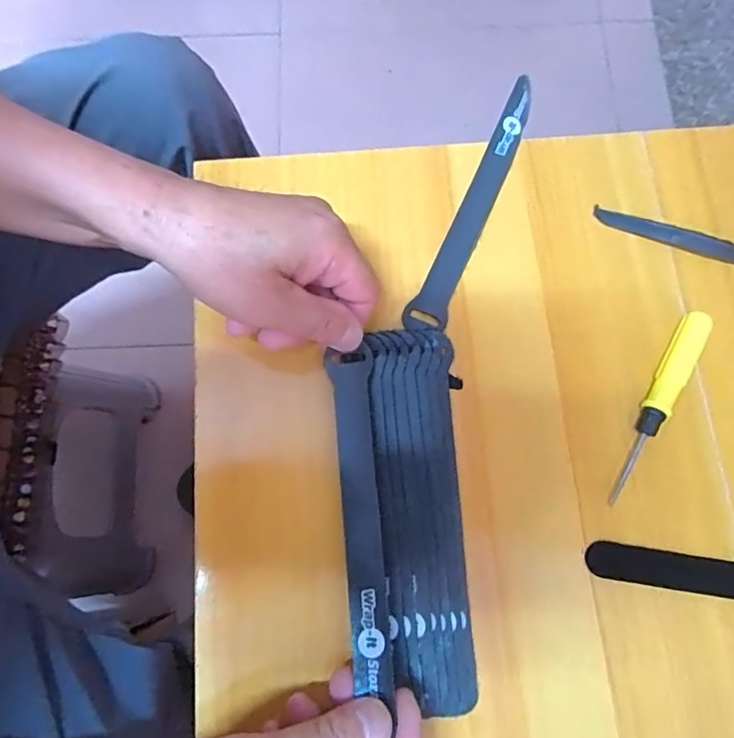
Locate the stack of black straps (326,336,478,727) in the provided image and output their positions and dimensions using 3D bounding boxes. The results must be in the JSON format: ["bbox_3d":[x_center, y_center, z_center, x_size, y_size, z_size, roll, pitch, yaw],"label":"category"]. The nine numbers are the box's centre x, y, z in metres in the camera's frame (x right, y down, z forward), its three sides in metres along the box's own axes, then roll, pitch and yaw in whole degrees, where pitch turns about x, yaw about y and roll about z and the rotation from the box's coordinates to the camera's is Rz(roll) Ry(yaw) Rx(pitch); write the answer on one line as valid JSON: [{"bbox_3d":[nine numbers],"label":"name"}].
[{"bbox_3d":[0.020,0.076,0.283,0.066,0.023,0.195,-4,75,0],"label":"stack of black straps"}]

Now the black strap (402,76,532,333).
[{"bbox_3d":[0.069,-0.107,0.337,0.024,0.010,0.191,22,77,6],"label":"black strap"}]

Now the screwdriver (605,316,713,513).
[{"bbox_3d":[0.165,0.020,0.299,0.017,0.012,0.119,31,78,8],"label":"screwdriver"}]

